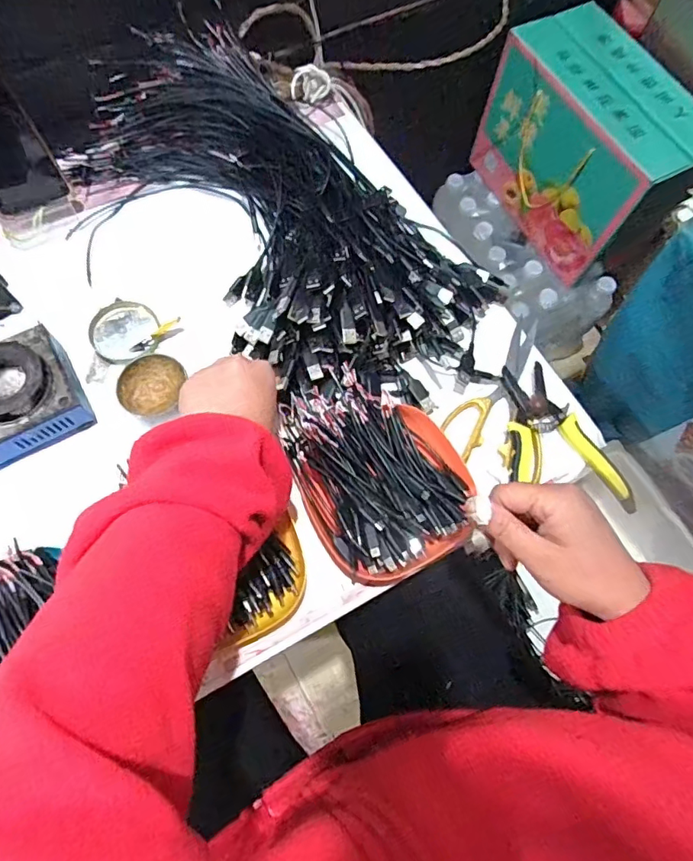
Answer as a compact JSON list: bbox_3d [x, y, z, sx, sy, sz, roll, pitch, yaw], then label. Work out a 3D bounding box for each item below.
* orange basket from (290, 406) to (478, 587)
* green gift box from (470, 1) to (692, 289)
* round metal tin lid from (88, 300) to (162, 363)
[{"bbox_3d":[0.036,0.050,0.444,0.138,0.040,0.143,-27,74,-11],"label":"orange basket"},{"bbox_3d":[0.385,-0.457,0.833,0.162,0.238,0.321,-29,75,-12],"label":"green gift box"},{"bbox_3d":[-0.223,-0.101,0.515,0.065,0.015,0.065,1,71,-2],"label":"round metal tin lid"}]

